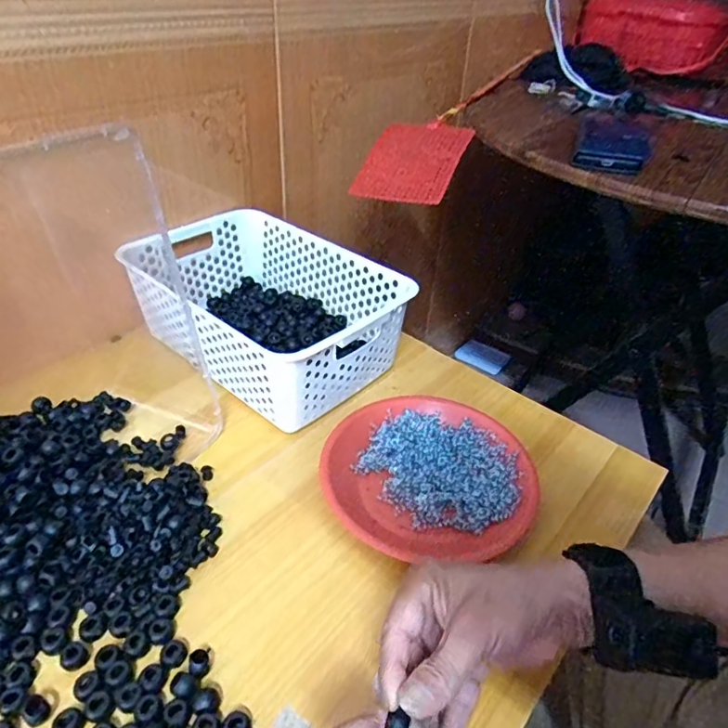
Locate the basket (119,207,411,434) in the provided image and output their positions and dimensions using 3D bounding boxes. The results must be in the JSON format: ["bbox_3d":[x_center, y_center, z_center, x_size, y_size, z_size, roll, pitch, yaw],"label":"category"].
[{"bbox_3d":[-0.116,-0.073,0.632,0.304,0.100,0.206,34,50,29],"label":"basket"}]

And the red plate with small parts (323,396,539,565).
[{"bbox_3d":[0.059,0.102,0.504,0.192,0.030,0.171,-4,38,-11],"label":"red plate with small parts"}]

